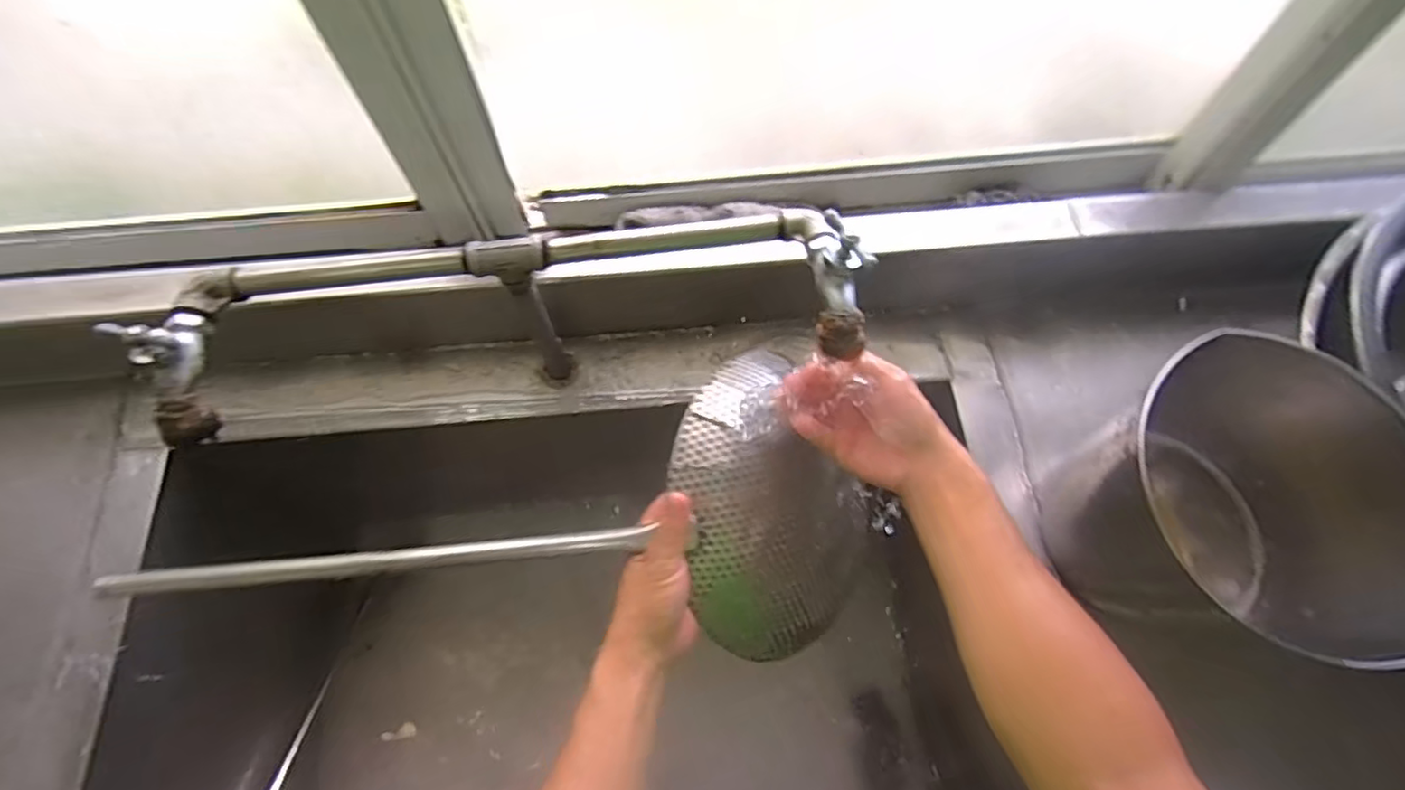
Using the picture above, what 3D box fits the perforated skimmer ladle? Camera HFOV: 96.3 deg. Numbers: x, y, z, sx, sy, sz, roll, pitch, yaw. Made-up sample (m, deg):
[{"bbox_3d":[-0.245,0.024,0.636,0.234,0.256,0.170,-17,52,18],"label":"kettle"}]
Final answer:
[{"bbox_3d":[-0.160,0.113,0.533,0.627,0.137,0.242,-7,65,-5],"label":"perforated skimmer ladle"}]

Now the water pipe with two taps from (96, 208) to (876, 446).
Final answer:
[{"bbox_3d":[-0.141,-0.042,0.549,0.519,0.225,0.155,-7,65,-1],"label":"water pipe with two taps"}]

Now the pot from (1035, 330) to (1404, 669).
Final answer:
[{"bbox_3d":[0.417,0.107,0.508,0.184,0.197,0.239,-24,67,-10],"label":"pot"}]

